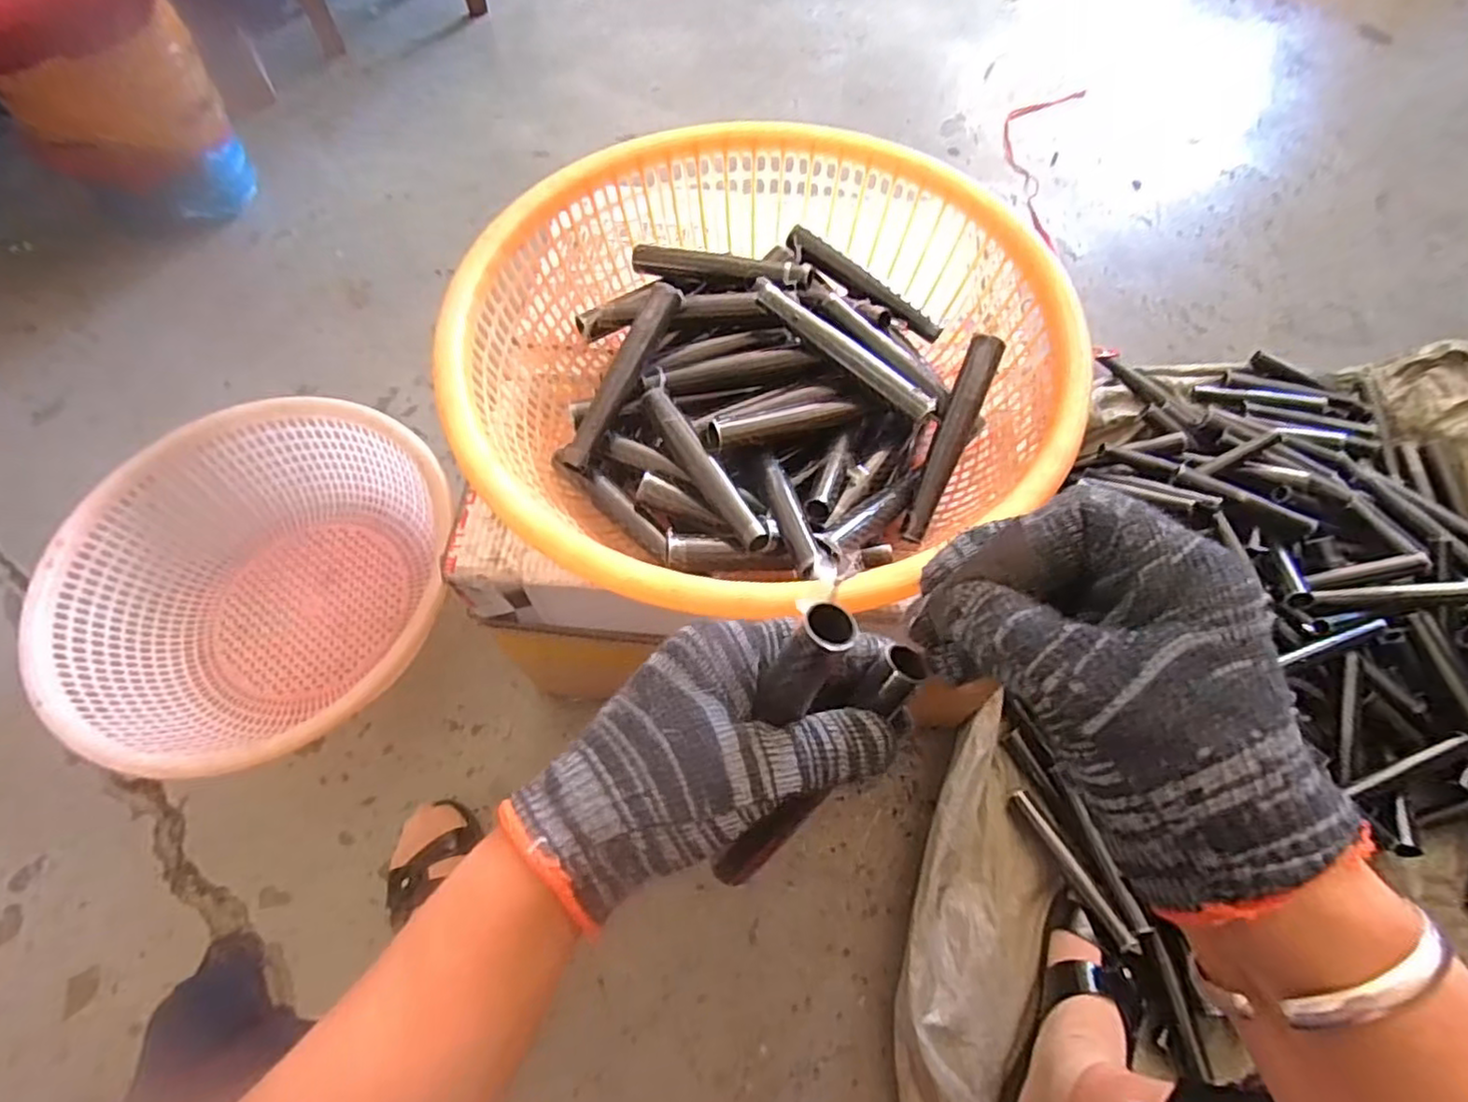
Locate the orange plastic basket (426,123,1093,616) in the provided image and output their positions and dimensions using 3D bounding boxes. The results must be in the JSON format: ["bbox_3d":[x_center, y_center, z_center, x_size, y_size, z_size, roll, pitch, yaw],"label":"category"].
[{"bbox_3d":[0.008,-0.144,0.488,0.390,0.109,0.356,0,64,0],"label":"orange plastic basket"}]

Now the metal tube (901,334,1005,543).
[{"bbox_3d":[0.149,-0.076,0.467,0.024,0.016,0.146,23,89,11],"label":"metal tube"}]

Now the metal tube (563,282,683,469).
[{"bbox_3d":[-0.078,-0.126,0.485,0.018,0.023,0.152,23,80,11],"label":"metal tube"}]

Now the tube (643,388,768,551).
[{"bbox_3d":[-0.022,-0.059,0.453,0.017,0.019,0.149,-27,67,-12],"label":"tube"}]

